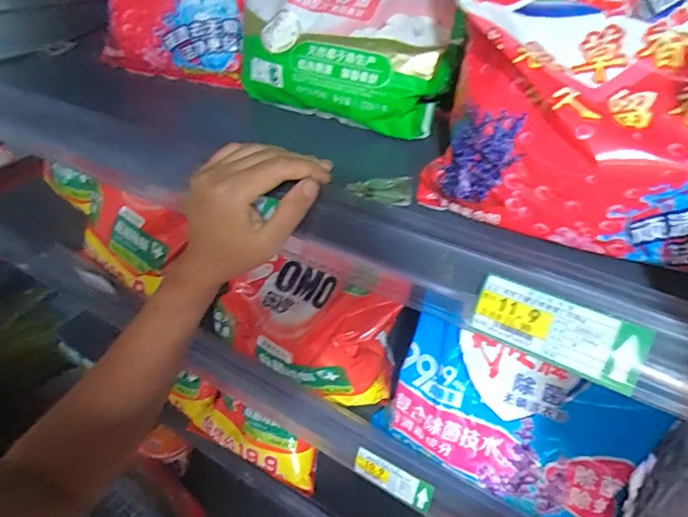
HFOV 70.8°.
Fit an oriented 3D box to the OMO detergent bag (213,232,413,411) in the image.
[{"bbox_3d":[-0.042,0.074,0.603,0.223,0.144,0.132,21,46,25],"label":"OMO detergent bag"}]

